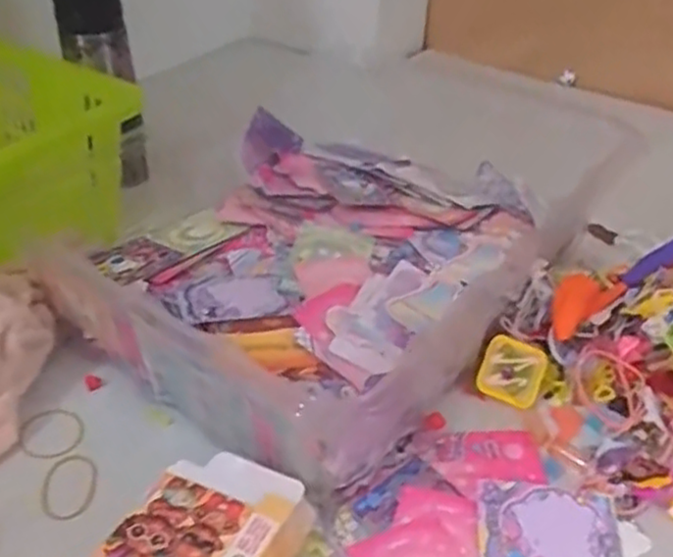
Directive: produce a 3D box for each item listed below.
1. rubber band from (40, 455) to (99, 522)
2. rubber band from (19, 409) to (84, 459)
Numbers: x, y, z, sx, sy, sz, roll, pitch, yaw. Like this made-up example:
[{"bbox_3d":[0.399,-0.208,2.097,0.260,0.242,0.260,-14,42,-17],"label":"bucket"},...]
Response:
[{"bbox_3d":[-0.173,0.135,0.469,0.036,0.004,0.051,-10,39,-9],"label":"rubber band"},{"bbox_3d":[-0.200,0.109,0.505,0.042,0.007,0.046,0,37,0],"label":"rubber band"}]

